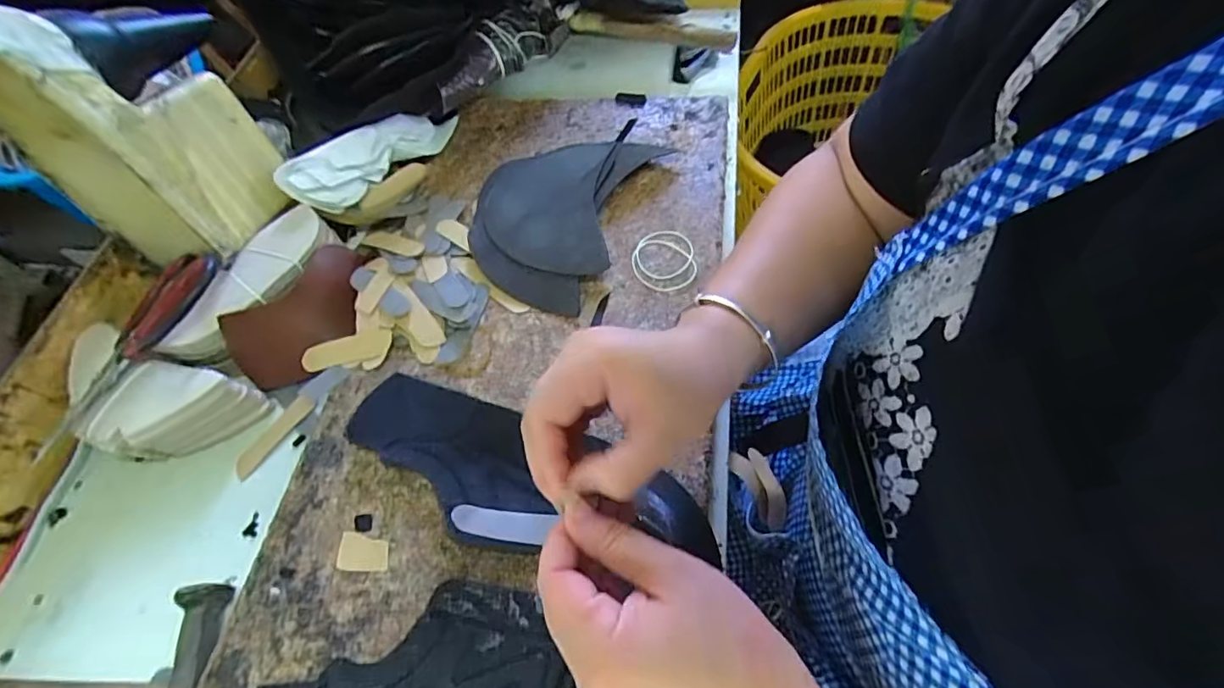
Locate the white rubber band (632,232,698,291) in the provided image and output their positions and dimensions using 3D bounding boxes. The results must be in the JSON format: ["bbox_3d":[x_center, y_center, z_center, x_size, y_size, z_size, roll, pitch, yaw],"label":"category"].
[{"bbox_3d":[0.043,-0.071,0.455,0.052,0.004,0.064,-9,57,0],"label":"white rubber band"}]

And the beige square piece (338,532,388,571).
[{"bbox_3d":[-0.163,0.136,0.355,0.034,0.004,0.023,1,58,7],"label":"beige square piece"}]

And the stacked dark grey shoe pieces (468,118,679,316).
[{"bbox_3d":[-0.045,-0.130,0.485,0.137,0.017,0.200,24,63,20],"label":"stacked dark grey shoe pieces"}]

